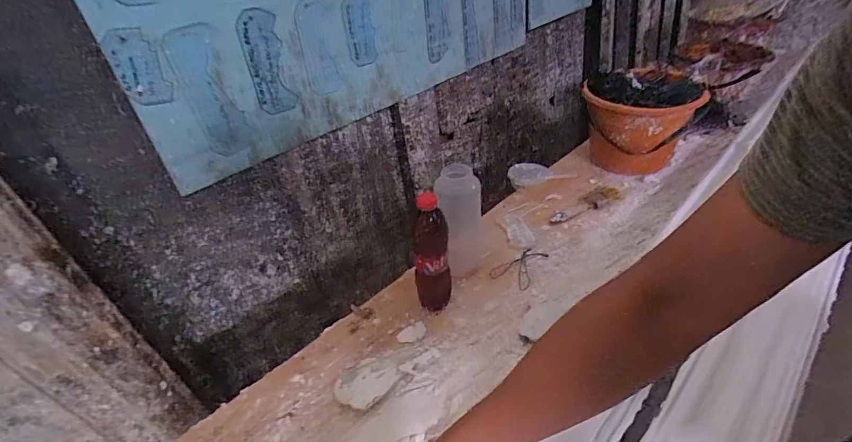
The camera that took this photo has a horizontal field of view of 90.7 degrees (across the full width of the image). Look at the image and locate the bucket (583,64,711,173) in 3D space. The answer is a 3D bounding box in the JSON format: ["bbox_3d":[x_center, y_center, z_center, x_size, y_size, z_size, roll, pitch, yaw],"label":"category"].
[{"bbox_3d":[0.544,-0.254,1.056,0.226,0.199,0.263,20,44,32],"label":"bucket"}]

